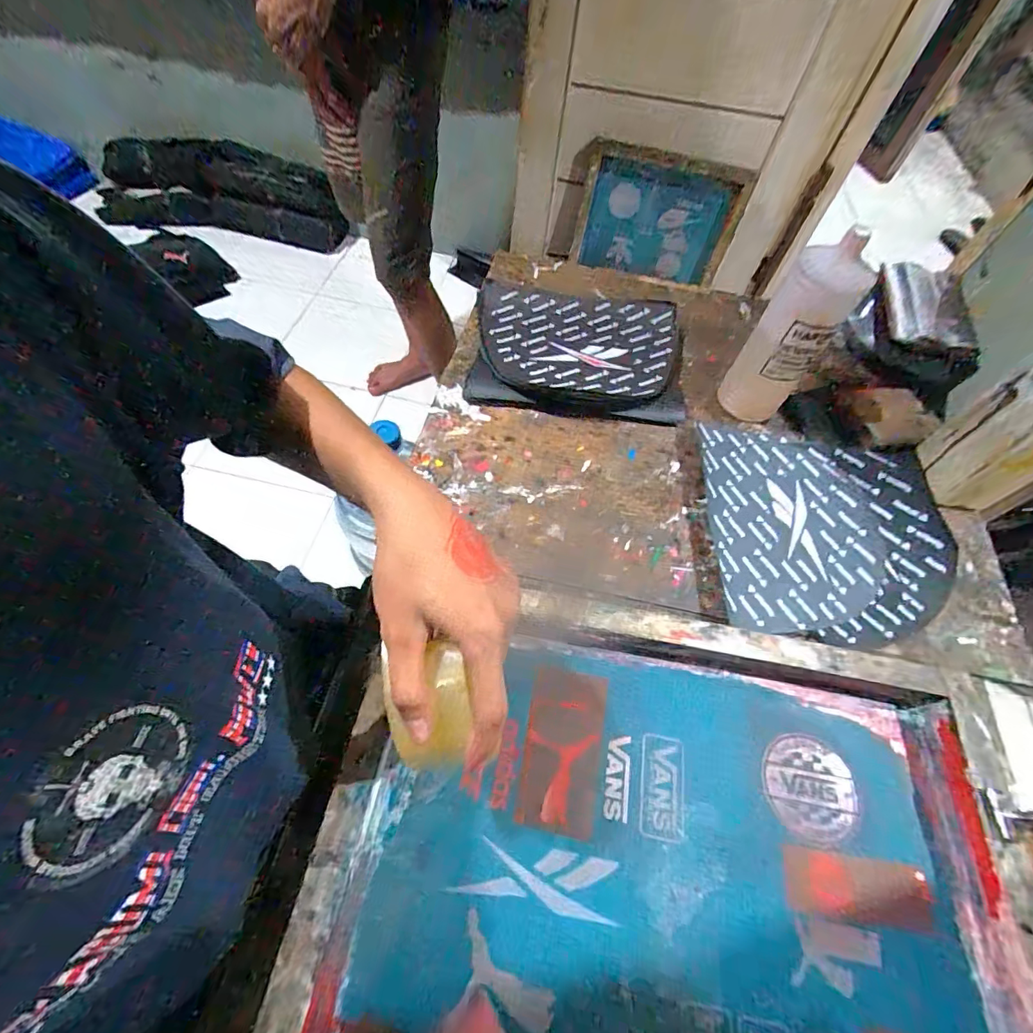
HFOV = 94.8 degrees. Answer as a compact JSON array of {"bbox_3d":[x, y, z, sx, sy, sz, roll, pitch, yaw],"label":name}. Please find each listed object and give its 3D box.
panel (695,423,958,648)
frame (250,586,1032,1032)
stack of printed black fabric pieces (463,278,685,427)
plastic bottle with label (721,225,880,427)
[{"bbox_3d":[0.369,0.008,0.566,0.272,0.031,0.277,7,58,-1],"label":"panel"},{"bbox_3d":[0.117,0.291,0.361,0.523,0.045,0.430,11,58,2],"label":"frame"},{"bbox_3d":[0.088,-0.239,0.687,0.300,0.042,0.225,6,58,-1],"label":"stack of printed black fabric pieces"},{"bbox_3d":[0.333,-0.217,0.586,0.084,0.213,0.075,33,61,15],"label":"plastic bottle with label"}]

